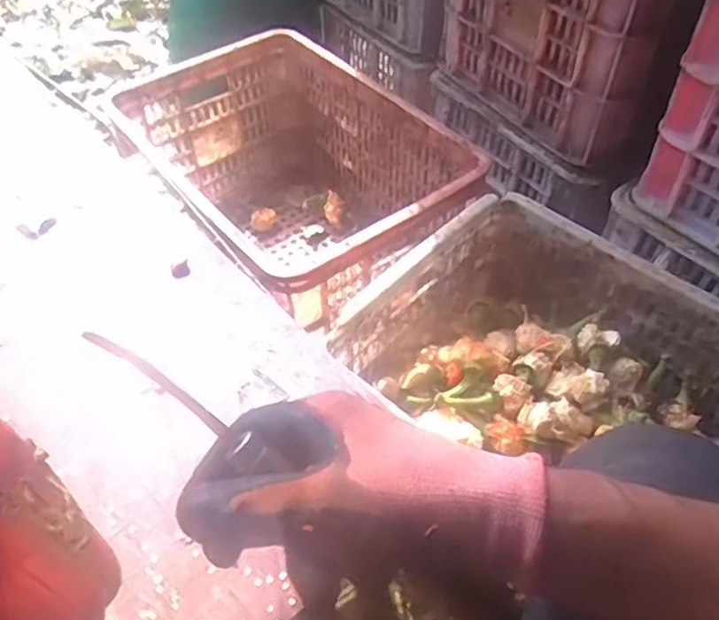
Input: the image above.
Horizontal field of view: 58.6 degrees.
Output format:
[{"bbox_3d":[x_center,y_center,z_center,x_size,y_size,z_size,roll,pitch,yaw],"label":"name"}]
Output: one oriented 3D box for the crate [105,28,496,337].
[{"bbox_3d":[-0.104,-0.159,1.012,0.399,0.297,0.541,-30,55,-23],"label":"crate"}]

